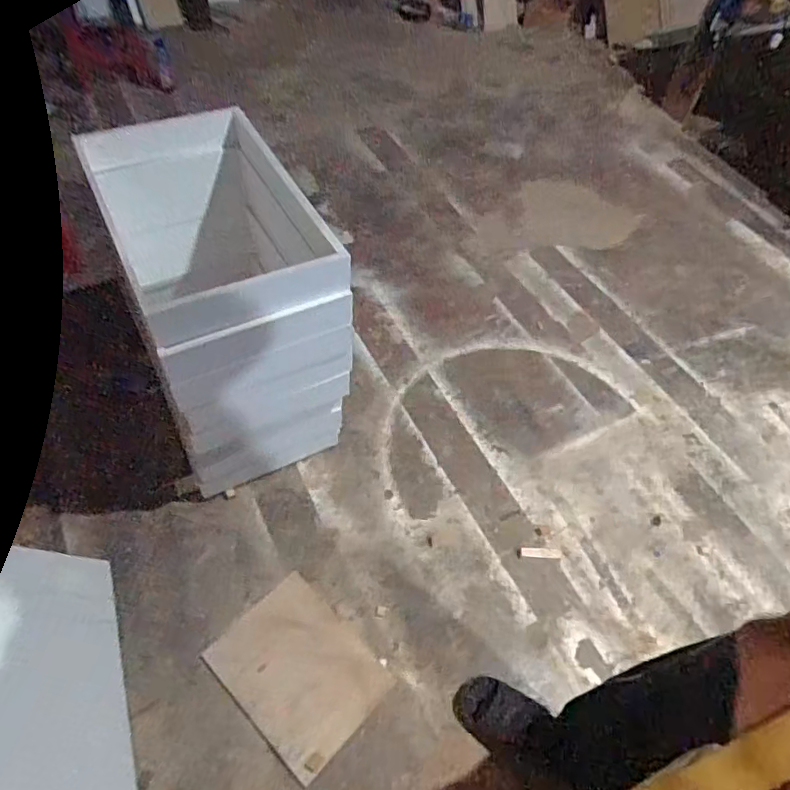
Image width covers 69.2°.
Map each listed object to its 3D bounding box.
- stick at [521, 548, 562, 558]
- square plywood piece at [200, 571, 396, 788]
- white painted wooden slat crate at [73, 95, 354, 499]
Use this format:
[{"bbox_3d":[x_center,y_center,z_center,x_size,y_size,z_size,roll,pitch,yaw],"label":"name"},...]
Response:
[{"bbox_3d":[0.350,0.377,1.372,0.096,0.011,0.024,4,53,-1],"label":"stick"},{"bbox_3d":[-0.198,0.571,1.203,0.323,0.012,0.263,39,53,21],"label":"square plywood piece"},{"bbox_3d":[-0.432,-0.243,1.443,0.420,0.626,0.688,-19,56,-17],"label":"white painted wooden slat crate"}]

